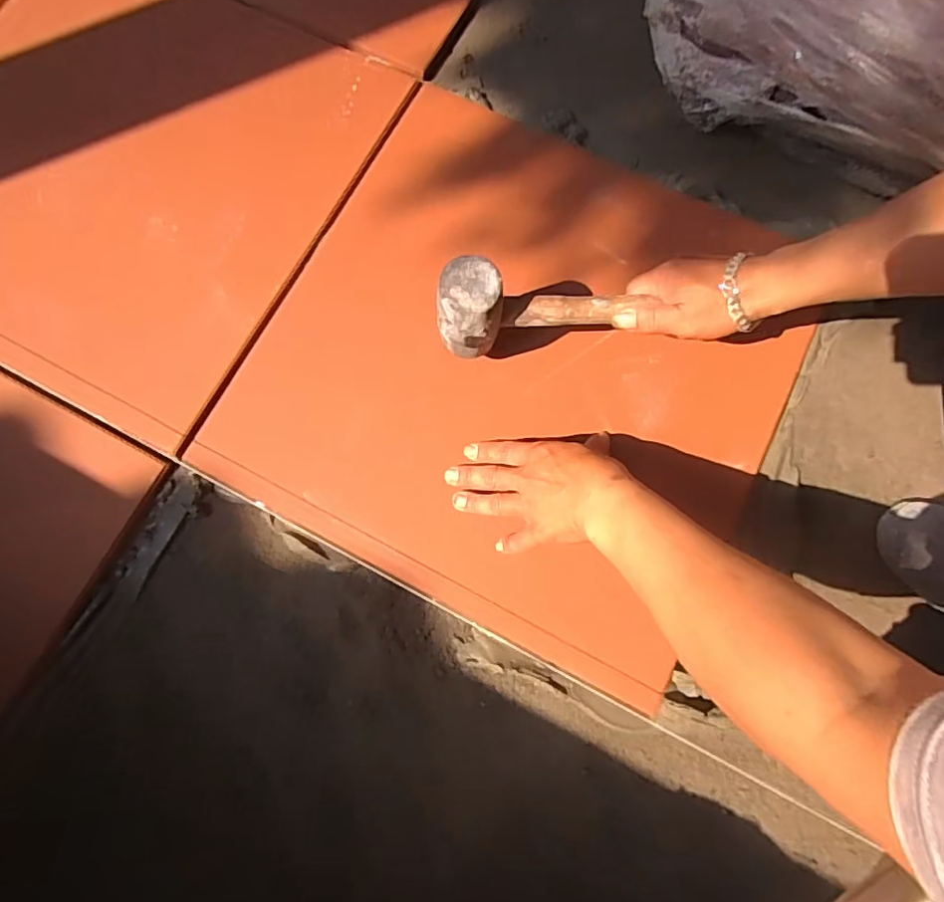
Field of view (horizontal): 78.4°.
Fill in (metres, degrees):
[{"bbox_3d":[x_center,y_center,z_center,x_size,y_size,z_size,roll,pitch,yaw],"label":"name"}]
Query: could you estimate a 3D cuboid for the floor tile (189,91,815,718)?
[{"bbox_3d":[0.051,-0.095,0.581,0.493,0.020,0.488,27,79,6],"label":"floor tile"}]

